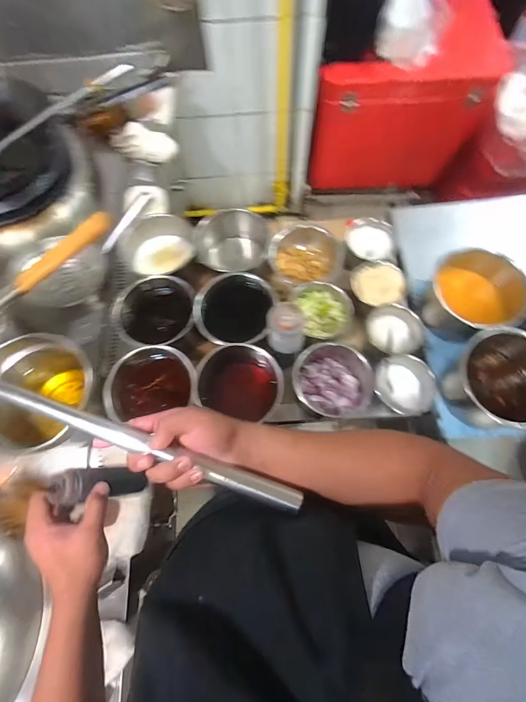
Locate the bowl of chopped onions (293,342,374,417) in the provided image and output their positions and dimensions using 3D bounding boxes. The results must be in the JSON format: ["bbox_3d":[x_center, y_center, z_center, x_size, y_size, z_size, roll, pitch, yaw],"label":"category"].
[{"bbox_3d":[0.146,0.058,0.722,0.162,0.117,0.159,-1,72,2],"label":"bowl of chopped onions"}]

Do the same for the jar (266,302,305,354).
[{"bbox_3d":[0.044,-0.042,0.646,0.069,0.112,0.059,-6,71,0],"label":"jar"}]

